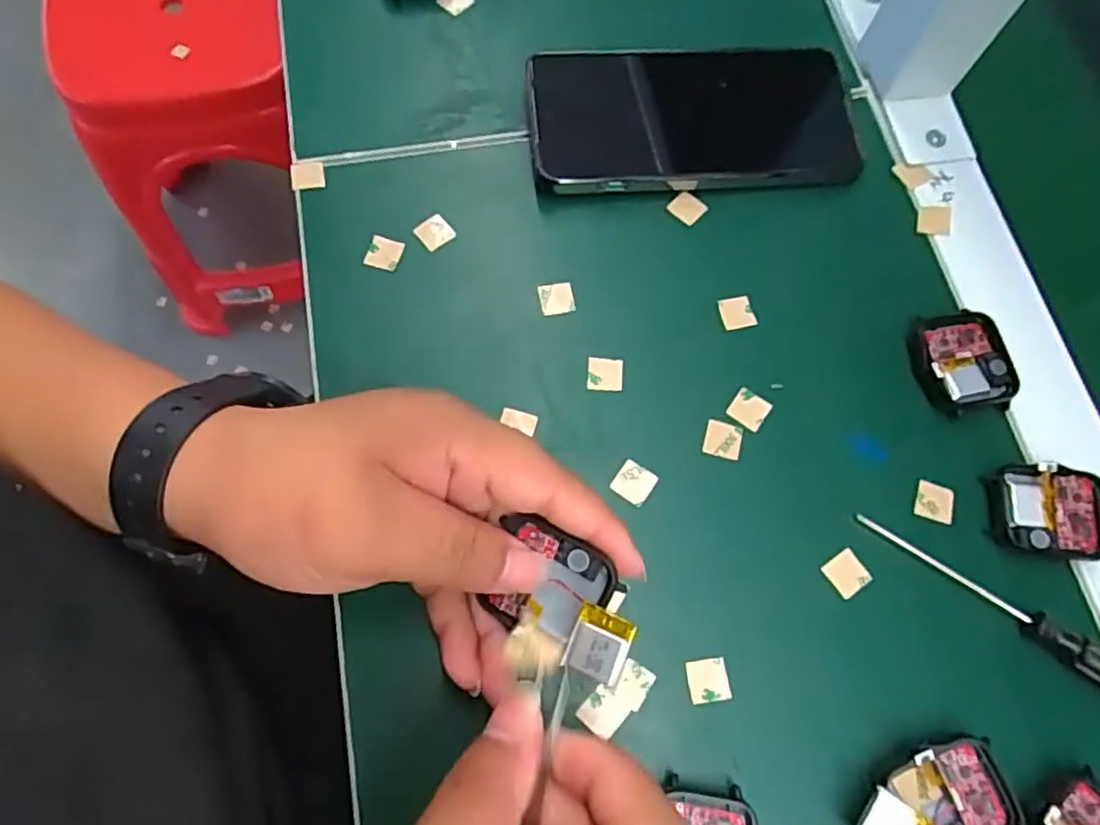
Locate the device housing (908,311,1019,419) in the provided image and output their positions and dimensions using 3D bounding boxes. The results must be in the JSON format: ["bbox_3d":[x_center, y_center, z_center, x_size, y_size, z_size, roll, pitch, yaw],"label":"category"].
[{"bbox_3d":[0.183,-0.023,0.302,0.042,0.010,0.044,-4,71,-2],"label":"device housing"}]

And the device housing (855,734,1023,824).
[{"bbox_3d":[0.136,0.139,0.240,0.059,0.011,0.036,-13,72,-5],"label":"device housing"}]

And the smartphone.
[{"bbox_3d":[0.072,-0.149,0.336,0.160,0.015,0.080,-2,72,-7],"label":"smartphone"}]

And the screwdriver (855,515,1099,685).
[{"bbox_3d":[0.183,0.080,0.267,0.131,0.010,0.012,33,74,10],"label":"screwdriver"}]

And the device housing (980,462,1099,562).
[{"bbox_3d":[0.208,0.041,0.282,0.046,0.008,0.038,7,71,2],"label":"device housing"}]

